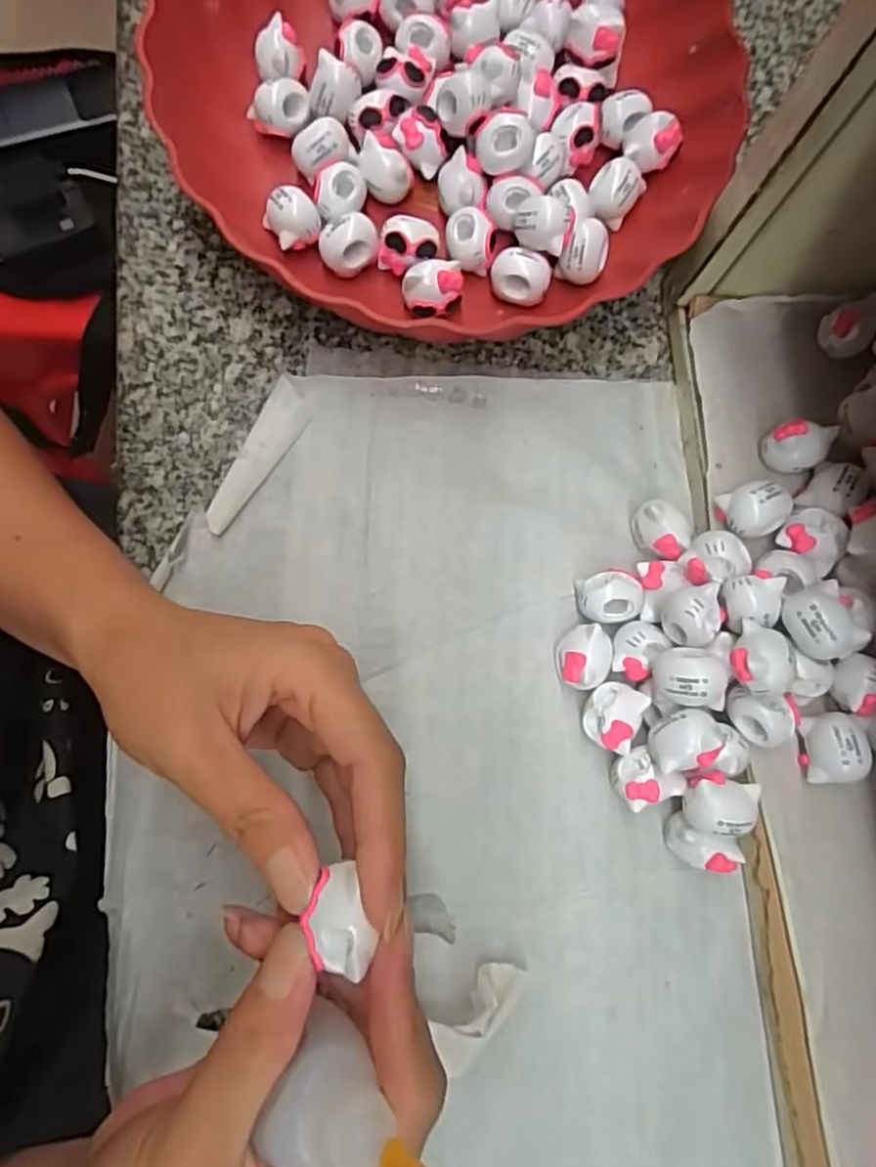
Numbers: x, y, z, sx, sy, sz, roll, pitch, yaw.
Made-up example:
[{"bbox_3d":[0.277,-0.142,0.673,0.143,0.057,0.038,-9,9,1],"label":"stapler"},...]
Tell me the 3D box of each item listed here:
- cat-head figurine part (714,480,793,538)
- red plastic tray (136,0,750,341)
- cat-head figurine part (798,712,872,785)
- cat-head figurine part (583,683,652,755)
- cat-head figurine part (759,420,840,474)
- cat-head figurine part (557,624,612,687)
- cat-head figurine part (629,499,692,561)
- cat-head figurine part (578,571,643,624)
[{"bbox_3d":[0.126,-0.029,0.261,0.026,0.015,0.020,-12,80,-6],"label":"cat-head figurine part"},{"bbox_3d":[0.006,-0.218,0.289,0.236,0.042,0.237,-35,83,-10],"label":"red plastic tray"},{"bbox_3d":[0.150,0.061,0.247,0.022,0.016,0.025,-5,80,-5],"label":"cat-head figurine part"},{"bbox_3d":[0.067,0.052,0.258,0.020,0.017,0.025,20,78,0],"label":"cat-head figurine part"},{"bbox_3d":[0.147,-0.055,0.268,0.025,0.017,0.016,6,79,-3],"label":"cat-head figurine part"},{"bbox_3d":[0.058,0.029,0.262,0.021,0.017,0.025,2,79,-4],"label":"cat-head figurine part"},{"bbox_3d":[0.091,-0.022,0.274,0.022,0.019,0.019,34,79,3],"label":"cat-head figurine part"},{"bbox_3d":[0.070,0.006,0.267,0.025,0.017,0.020,1,79,-4],"label":"cat-head figurine part"}]

